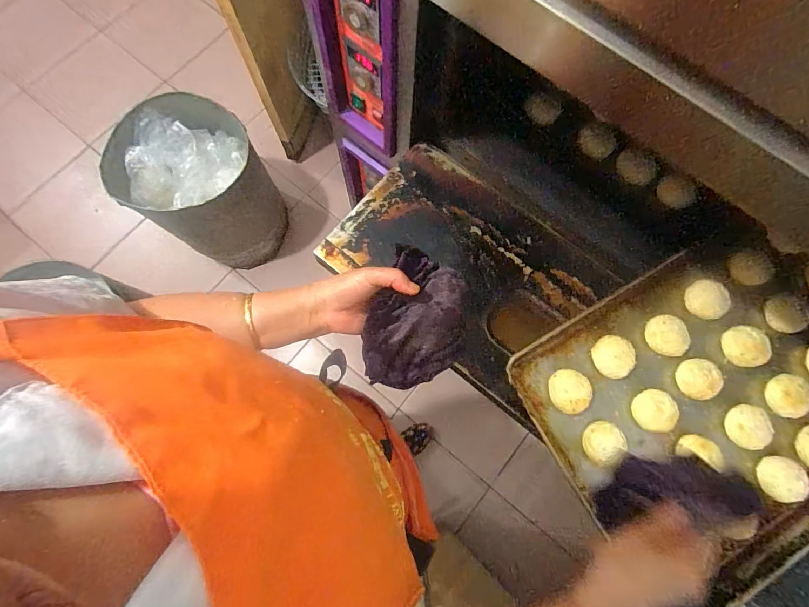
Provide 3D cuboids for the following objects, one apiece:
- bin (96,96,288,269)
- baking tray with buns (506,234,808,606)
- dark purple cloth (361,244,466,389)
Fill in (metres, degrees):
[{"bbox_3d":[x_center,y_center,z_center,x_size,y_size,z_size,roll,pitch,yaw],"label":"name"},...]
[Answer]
[{"bbox_3d":[-0.627,-0.376,1.297,0.393,0.415,0.395,31,80,6],"label":"bin"},{"bbox_3d":[0.479,0.134,0.577,0.543,0.062,0.414,-29,80,-6],"label":"baking tray with buns"},{"bbox_3d":[0.013,0.015,0.448,0.111,0.034,0.158,9,78,2],"label":"dark purple cloth"}]

